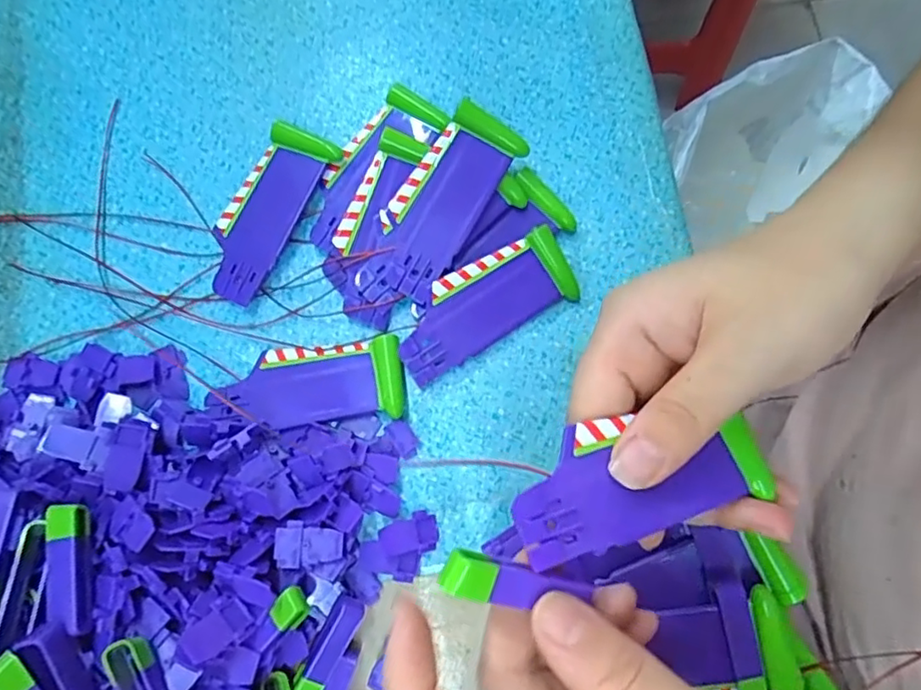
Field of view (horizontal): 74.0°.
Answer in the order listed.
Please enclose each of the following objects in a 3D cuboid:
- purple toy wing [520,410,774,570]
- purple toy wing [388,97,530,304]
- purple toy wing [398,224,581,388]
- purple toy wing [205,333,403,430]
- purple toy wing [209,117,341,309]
[{"bbox_3d":[0.058,0.041,0.193,0.087,0.009,0.037,-6,78,-16],"label":"purple toy wing"},{"bbox_3d":[-0.008,-0.065,0.282,0.038,0.013,0.088,29,92,5],"label":"purple toy wing"},{"bbox_3d":[0.011,-0.019,0.283,0.088,0.016,0.035,-29,79,-5],"label":"purple toy wing"},{"bbox_3d":[-0.070,0.018,0.278,0.086,0.010,0.036,-6,78,0],"label":"purple toy wing"},{"bbox_3d":[-0.094,-0.064,0.293,0.037,0.014,0.087,30,80,7],"label":"purple toy wing"}]

